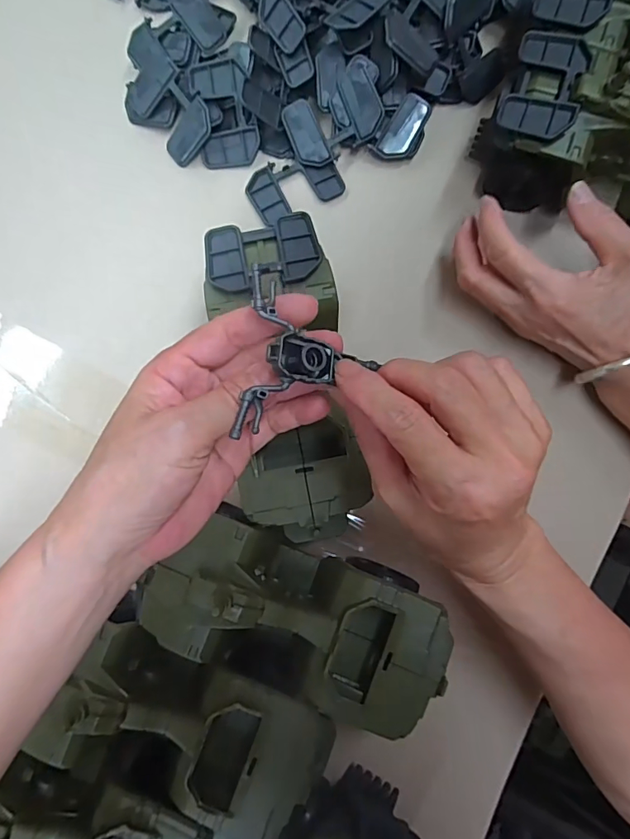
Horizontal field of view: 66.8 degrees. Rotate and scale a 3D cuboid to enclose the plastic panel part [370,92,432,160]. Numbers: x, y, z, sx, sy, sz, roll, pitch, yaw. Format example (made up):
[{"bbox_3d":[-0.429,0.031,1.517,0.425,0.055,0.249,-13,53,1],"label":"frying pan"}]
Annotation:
[{"bbox_3d":[0.068,-0.214,0.357,0.029,0.006,0.047,33,115,-22],"label":"plastic panel part"}]

